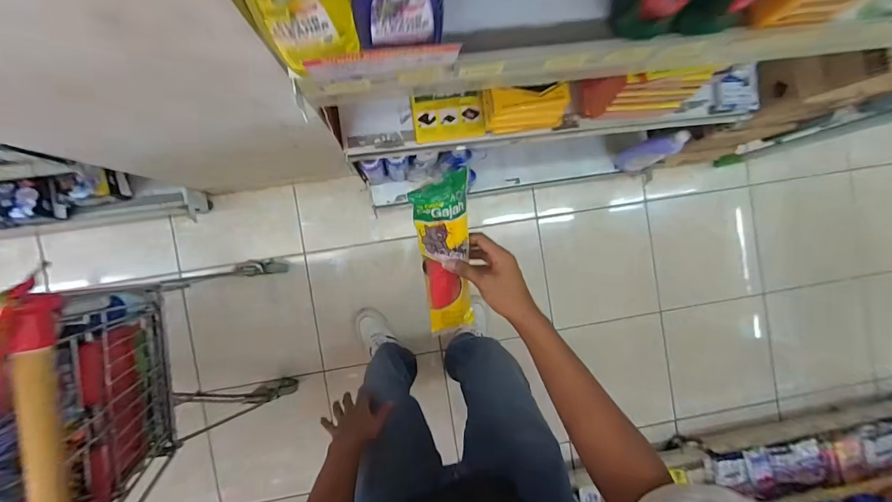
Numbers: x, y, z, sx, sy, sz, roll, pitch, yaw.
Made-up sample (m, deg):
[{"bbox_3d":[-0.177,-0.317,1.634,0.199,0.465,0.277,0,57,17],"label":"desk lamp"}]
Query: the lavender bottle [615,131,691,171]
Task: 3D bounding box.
[{"bbox_3d":[0.589,-0.280,1.108,0.080,0.260,0.070,-19,94,-5],"label":"lavender bottle"}]

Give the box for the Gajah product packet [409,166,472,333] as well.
[{"bbox_3d":[0.000,0.020,0.556,0.071,0.021,0.282,-8,132,-6],"label":"Gajah product packet"}]

